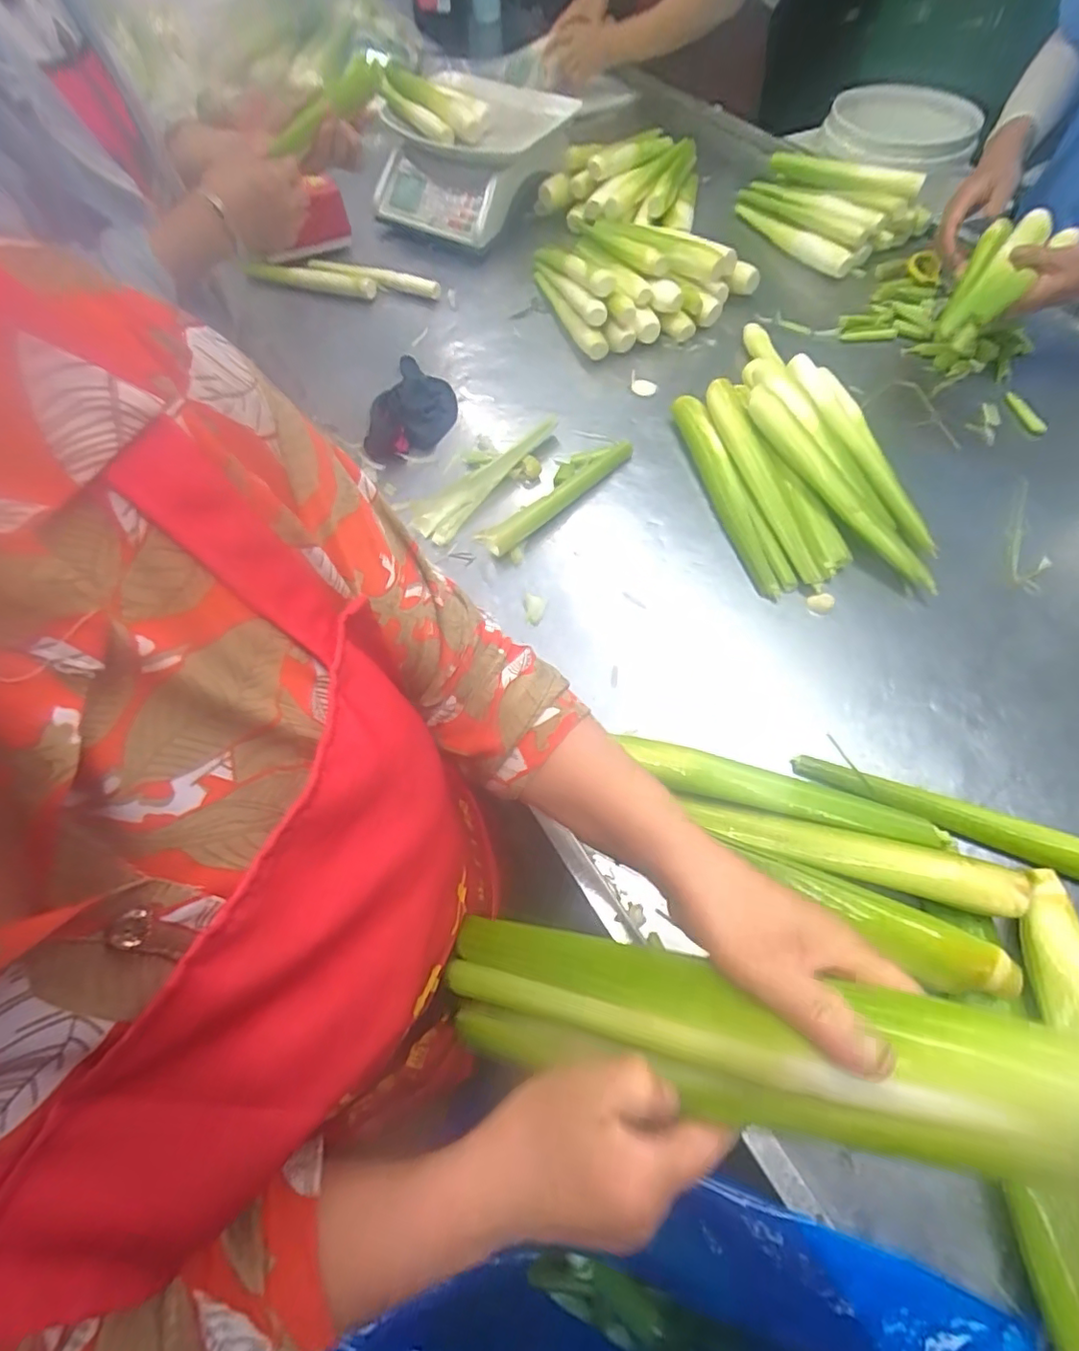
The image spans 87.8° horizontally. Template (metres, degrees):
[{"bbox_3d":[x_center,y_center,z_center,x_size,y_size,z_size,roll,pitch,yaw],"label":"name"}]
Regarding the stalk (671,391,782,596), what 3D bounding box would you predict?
[{"bbox_3d":[0.222,-0.228,0.676,0.032,0.036,0.302,-11,62,-5],"label":"stalk"}]

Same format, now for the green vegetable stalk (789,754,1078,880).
[{"bbox_3d":[0.380,0.128,0.486,0.301,0.031,0.031,20,64,11],"label":"green vegetable stalk"}]

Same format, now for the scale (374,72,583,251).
[{"bbox_3d":[-0.107,-0.876,0.941,0.275,0.118,0.313,27,66,15],"label":"scale"}]

